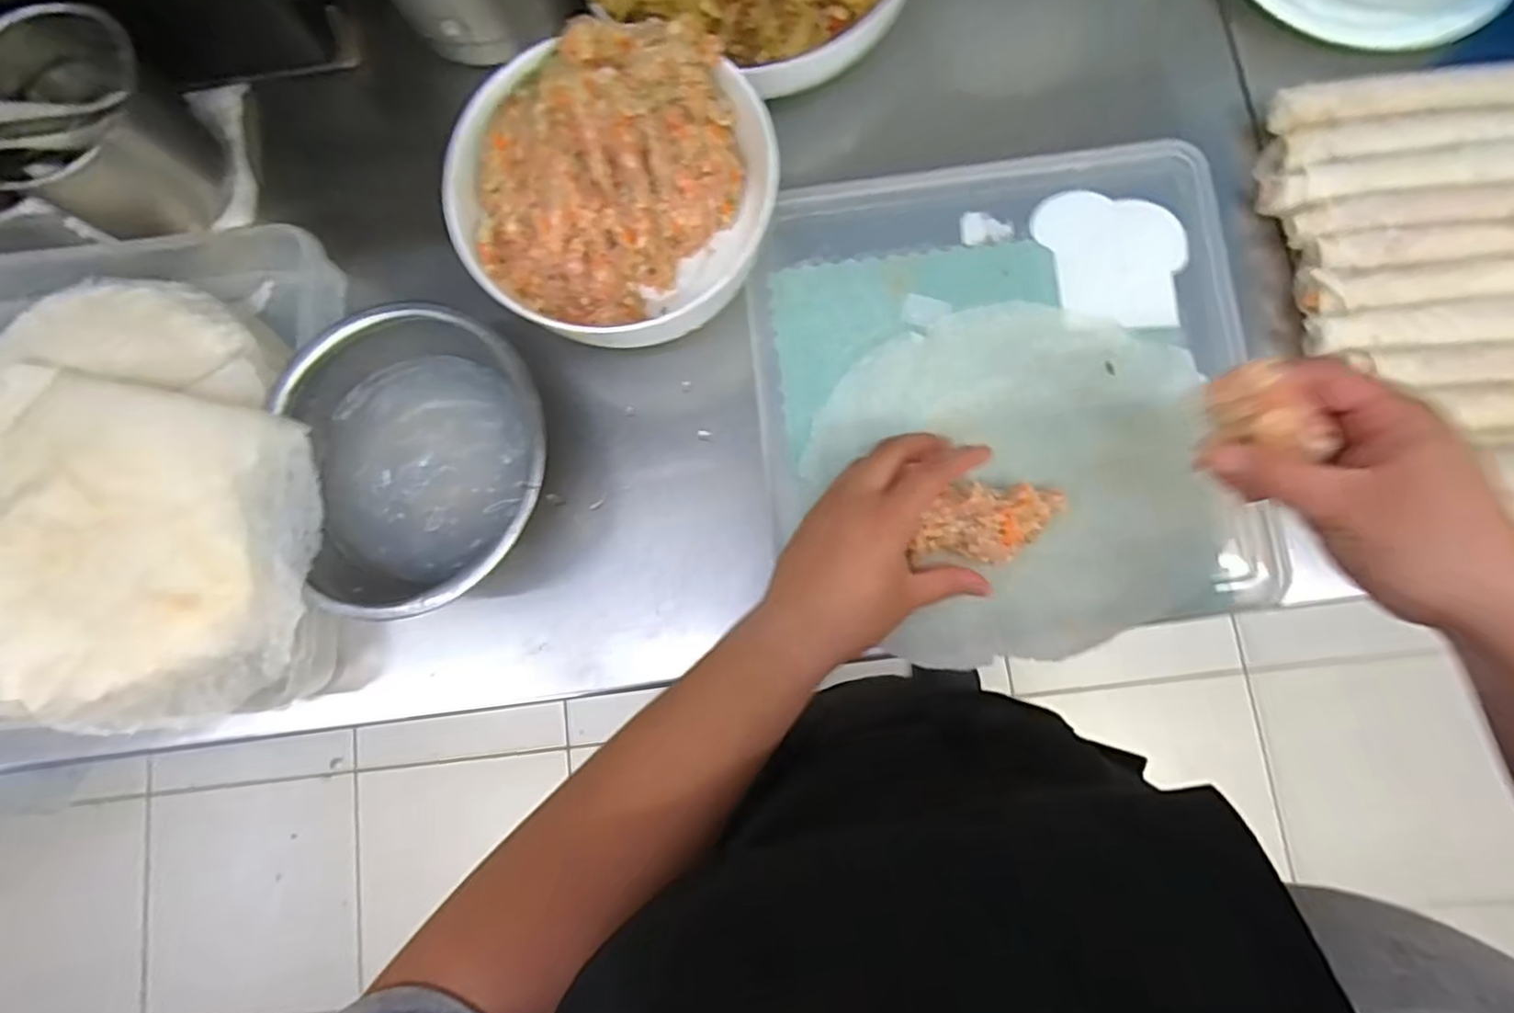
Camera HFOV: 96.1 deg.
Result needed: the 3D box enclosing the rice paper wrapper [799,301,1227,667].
[{"bbox_3d":[0.161,-0.020,0.415,0.227,0.010,0.211,-1,81,4],"label":"rice paper wrapper"}]

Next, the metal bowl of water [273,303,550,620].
[{"bbox_3d":[-0.190,-0.027,0.404,0.146,0.072,0.171,-13,81,1],"label":"metal bowl of water"}]

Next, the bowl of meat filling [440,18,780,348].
[{"bbox_3d":[-0.081,-0.177,0.407,0.180,0.096,0.157,-8,81,2],"label":"bowl of meat filling"}]

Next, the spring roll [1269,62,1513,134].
[{"bbox_3d":[0.424,-0.256,0.426,0.197,0.029,0.037,-2,81,3],"label":"spring roll"}]

